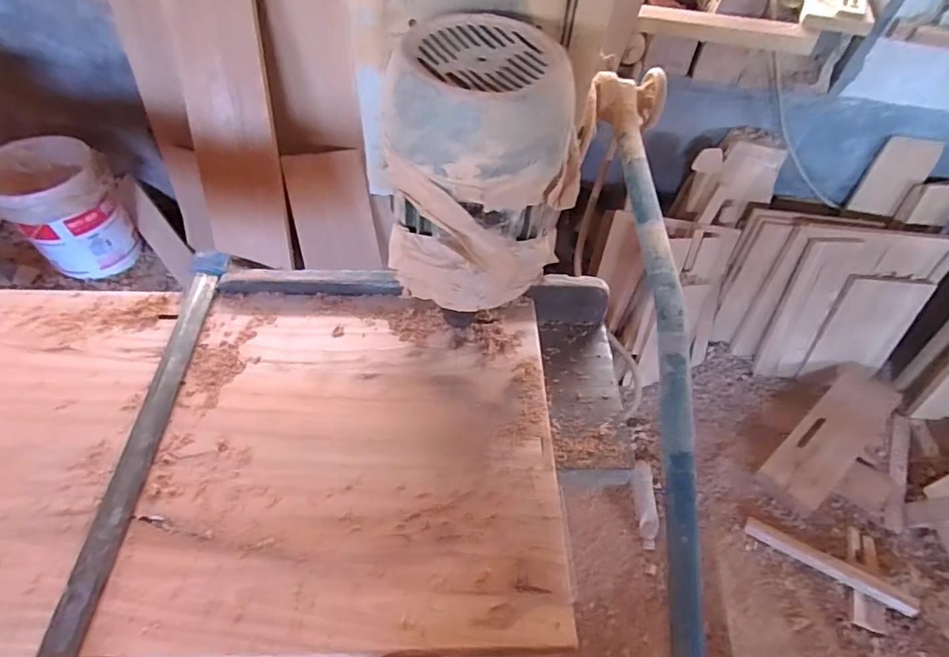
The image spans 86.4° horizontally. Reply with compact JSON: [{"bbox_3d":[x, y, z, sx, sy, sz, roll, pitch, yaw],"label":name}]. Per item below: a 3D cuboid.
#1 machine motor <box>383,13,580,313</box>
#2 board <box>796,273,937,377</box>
[{"bbox_3d":[0.003,-0.134,0.452,0.158,0.200,0.155,8,52,1],"label":"machine motor"},{"bbox_3d":[1.166,0.007,1.504,0.234,0.343,0.020,7,34,6],"label":"board"}]

